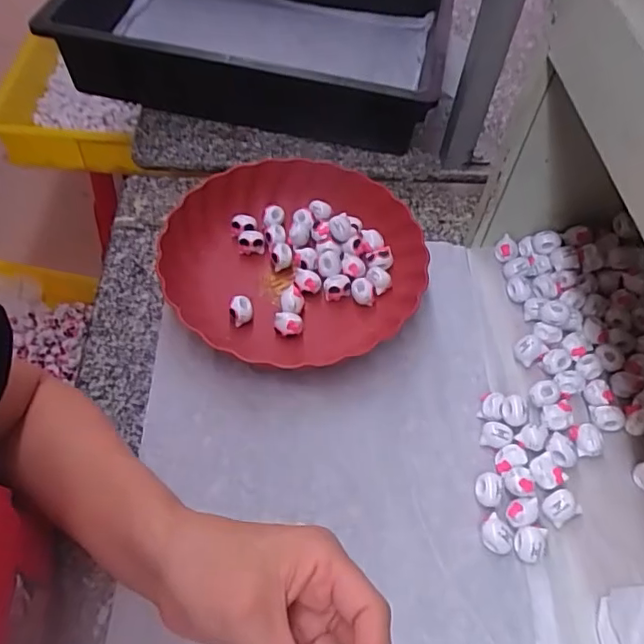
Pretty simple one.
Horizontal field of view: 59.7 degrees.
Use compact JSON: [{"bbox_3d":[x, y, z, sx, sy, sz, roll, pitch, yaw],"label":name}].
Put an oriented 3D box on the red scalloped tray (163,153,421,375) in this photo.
[{"bbox_3d":[-0.026,-0.067,0.547,0.239,0.046,0.212,8,56,2],"label":"red scalloped tray"}]

